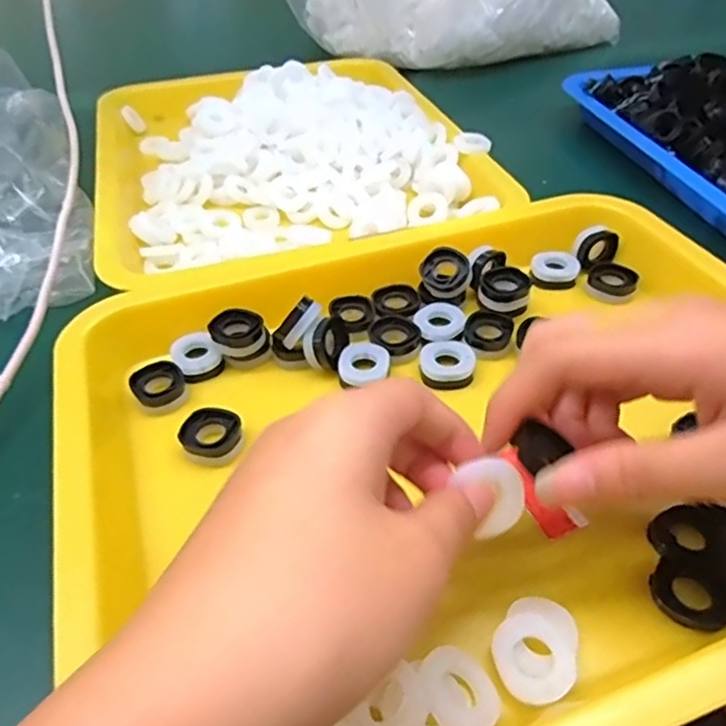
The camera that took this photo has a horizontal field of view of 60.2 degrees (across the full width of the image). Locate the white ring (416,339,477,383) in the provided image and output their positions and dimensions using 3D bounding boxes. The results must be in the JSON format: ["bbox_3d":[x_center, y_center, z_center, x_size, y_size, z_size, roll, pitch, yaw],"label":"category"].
[{"bbox_3d":[0.041,-0.003,0.306,0.026,0.004,0.025,-1,43,1],"label":"white ring"}]

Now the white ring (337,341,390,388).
[{"bbox_3d":[0.000,-0.001,0.306,0.024,0.004,0.027,2,43,4],"label":"white ring"}]

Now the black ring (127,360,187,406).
[{"bbox_3d":[-0.099,0.010,0.302,0.021,0.008,0.024,31,52,30],"label":"black ring"}]

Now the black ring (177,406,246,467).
[{"bbox_3d":[-0.067,0.032,0.277,0.027,0.010,0.023,-27,48,-25],"label":"black ring"}]

